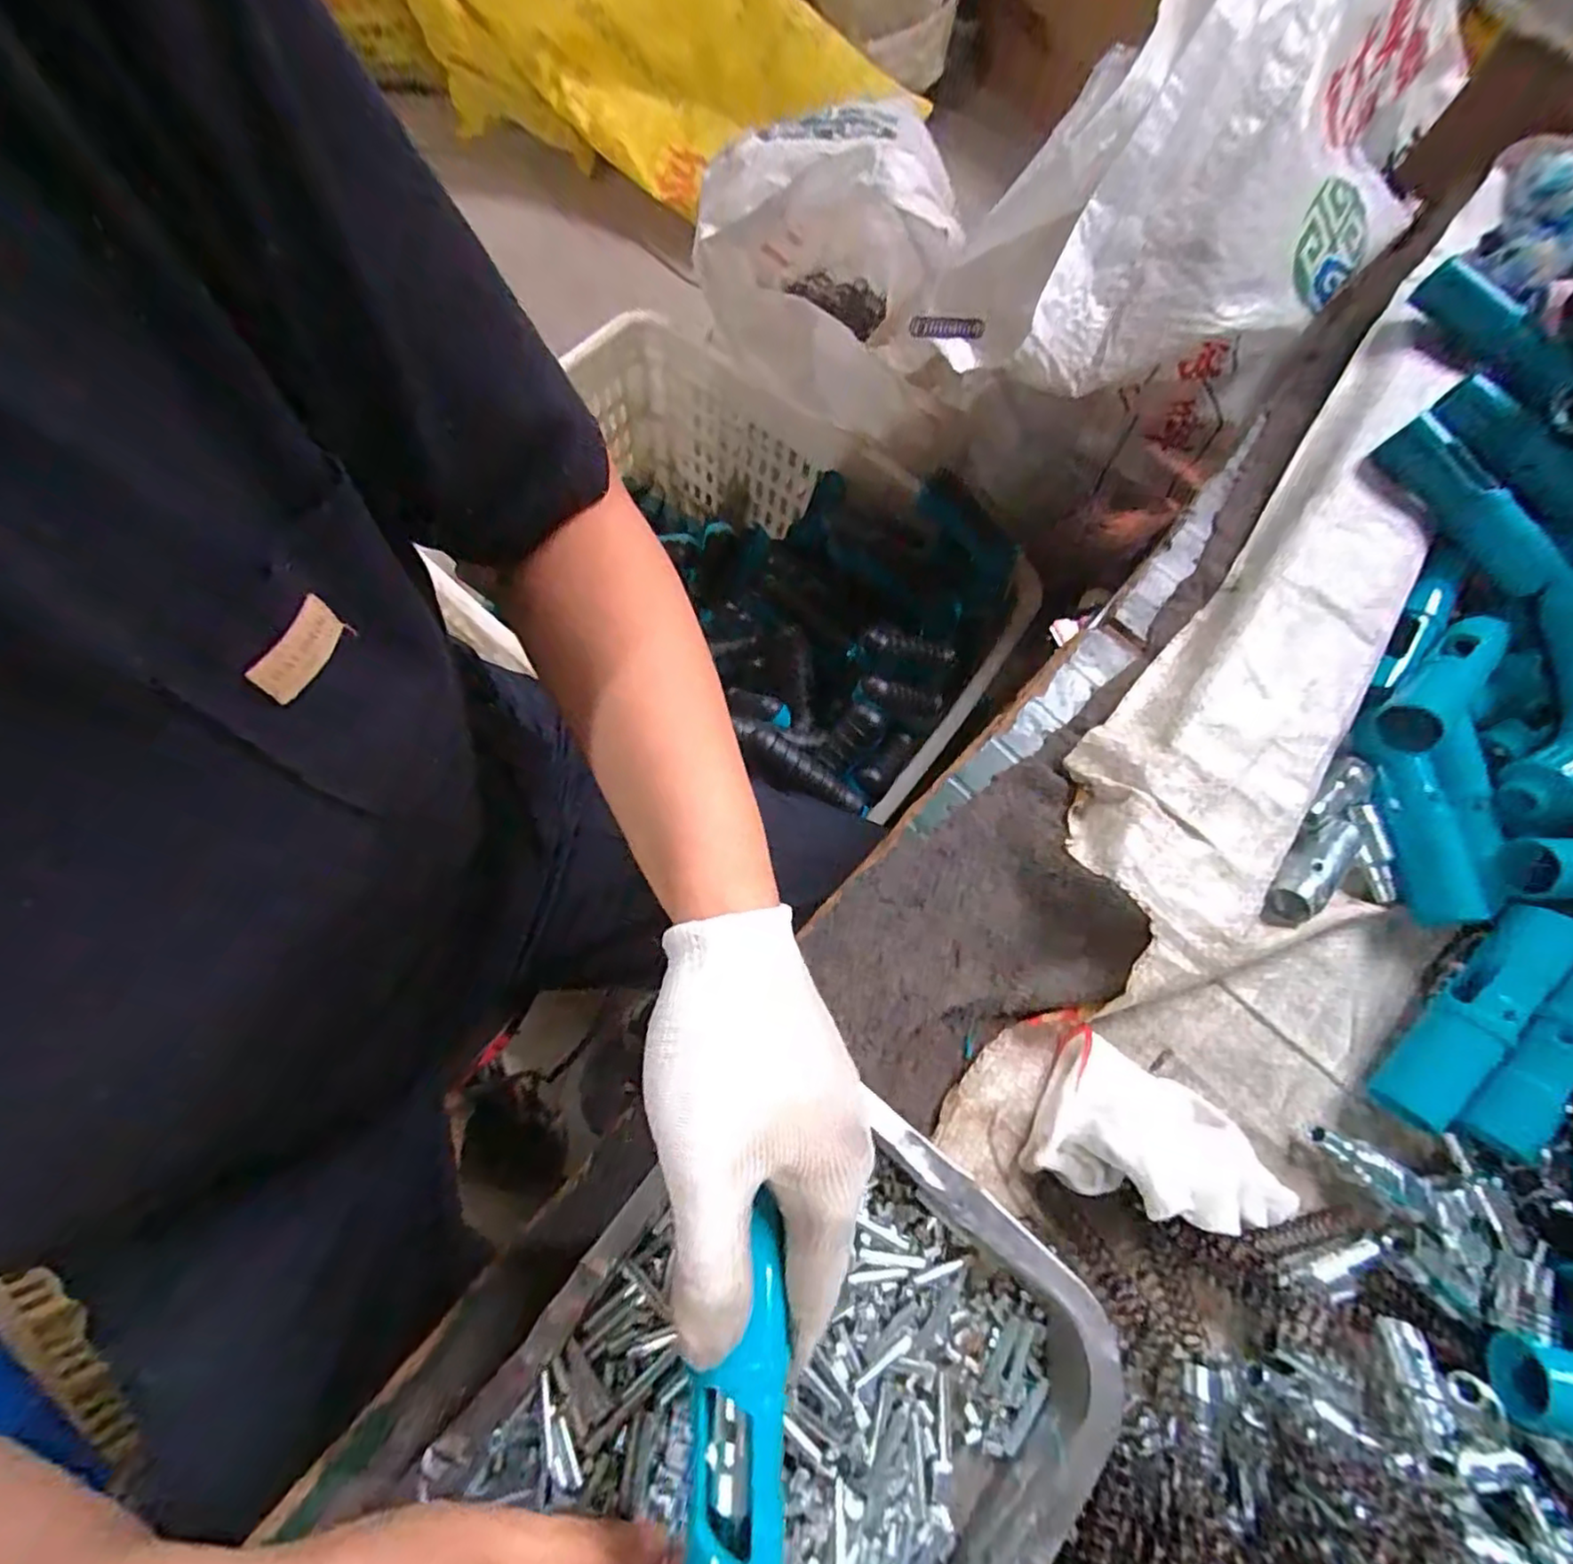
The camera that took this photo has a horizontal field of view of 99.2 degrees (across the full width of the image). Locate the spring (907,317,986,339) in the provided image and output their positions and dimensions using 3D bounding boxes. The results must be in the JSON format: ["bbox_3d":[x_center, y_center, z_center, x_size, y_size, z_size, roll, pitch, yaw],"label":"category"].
[{"bbox_3d":[0.120,-0.333,0.491,0.084,0.012,0.016,-28,71,-35],"label":"spring"}]

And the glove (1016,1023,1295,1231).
[{"bbox_3d":[0.167,0.162,0.289,0.102,0.044,0.066,29,71,4],"label":"glove"}]

